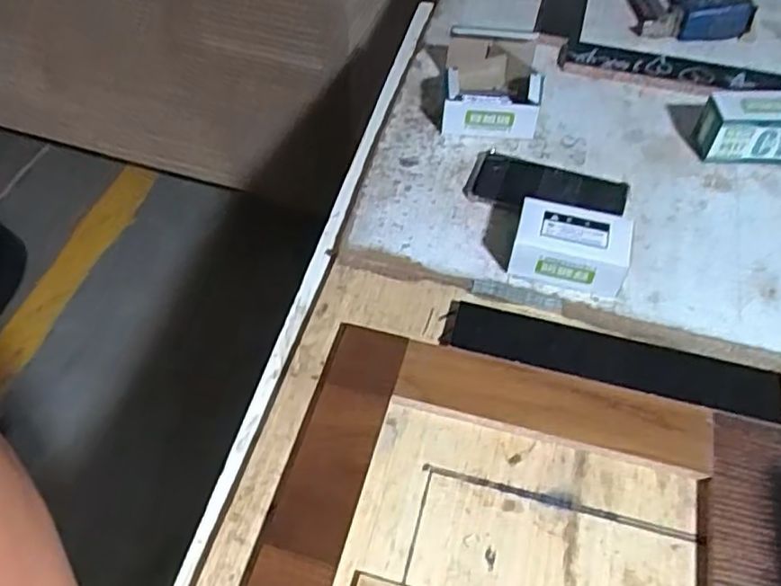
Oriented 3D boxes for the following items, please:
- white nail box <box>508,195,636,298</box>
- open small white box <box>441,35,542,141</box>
[{"bbox_3d":[0.178,-0.044,0.656,0.112,0.054,0.069,13,55,9],"label":"white nail box"},{"bbox_3d":[0.120,-0.241,0.793,0.108,0.051,0.124,5,54,3],"label":"open small white box"}]

